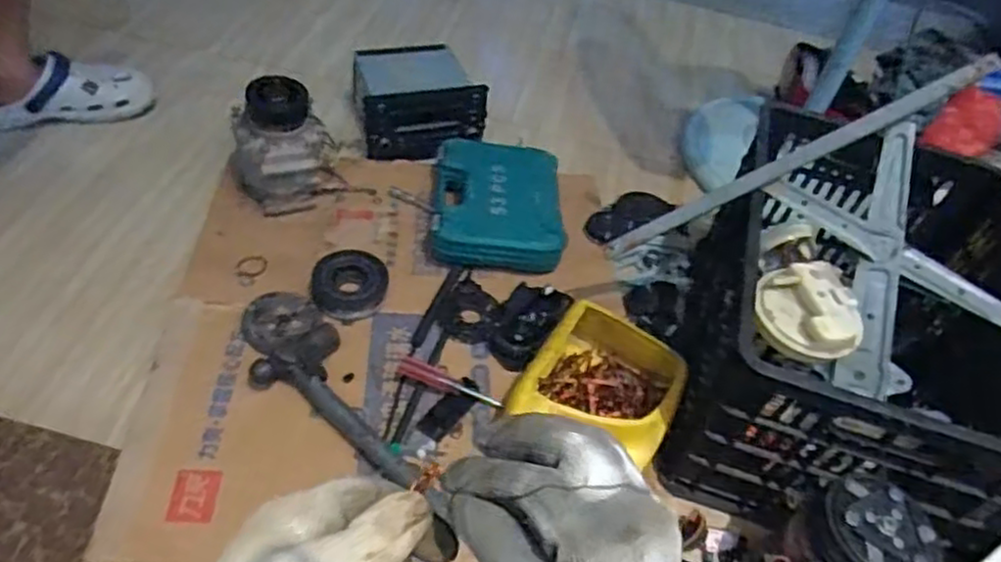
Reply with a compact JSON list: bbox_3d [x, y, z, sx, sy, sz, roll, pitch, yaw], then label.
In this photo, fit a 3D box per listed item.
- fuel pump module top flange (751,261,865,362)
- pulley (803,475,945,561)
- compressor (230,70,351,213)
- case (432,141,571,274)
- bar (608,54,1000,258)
[{"bbox_3d":[0.334,0.035,0.779,0.108,0.045,0.109,-4,58,6],"label":"fuel pump module top flange"},{"bbox_3d":[0.361,0.251,0.694,0.107,0.061,0.106,5,48,-6],"label":"pulley"},{"bbox_3d":[-0.327,-0.219,1.090,0.157,0.188,0.137,-19,54,-26],"label":"compressor"},{"bbox_3d":[-0.005,-0.118,1.108,0.199,0.063,0.240,3,46,-3],"label":"case"},{"bbox_3d":[0.331,-0.132,0.844,0.456,0.026,0.026,-27,38,27],"label":"bar"}]

